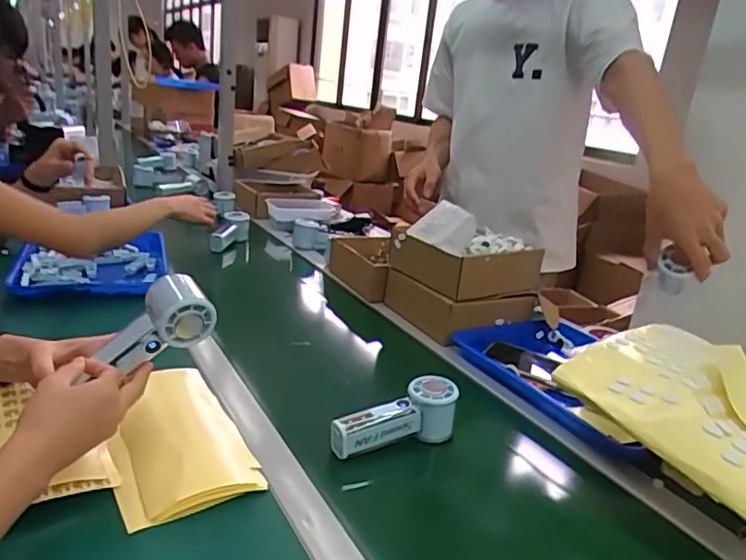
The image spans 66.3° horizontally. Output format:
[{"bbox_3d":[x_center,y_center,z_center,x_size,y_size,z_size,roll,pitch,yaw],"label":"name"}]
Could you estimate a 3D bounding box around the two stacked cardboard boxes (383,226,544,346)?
[{"bbox_3d":[0.169,0.003,1.004,0.215,0.147,0.194,-4,21,-30],"label":"two stacked cardboard boxes"}]

